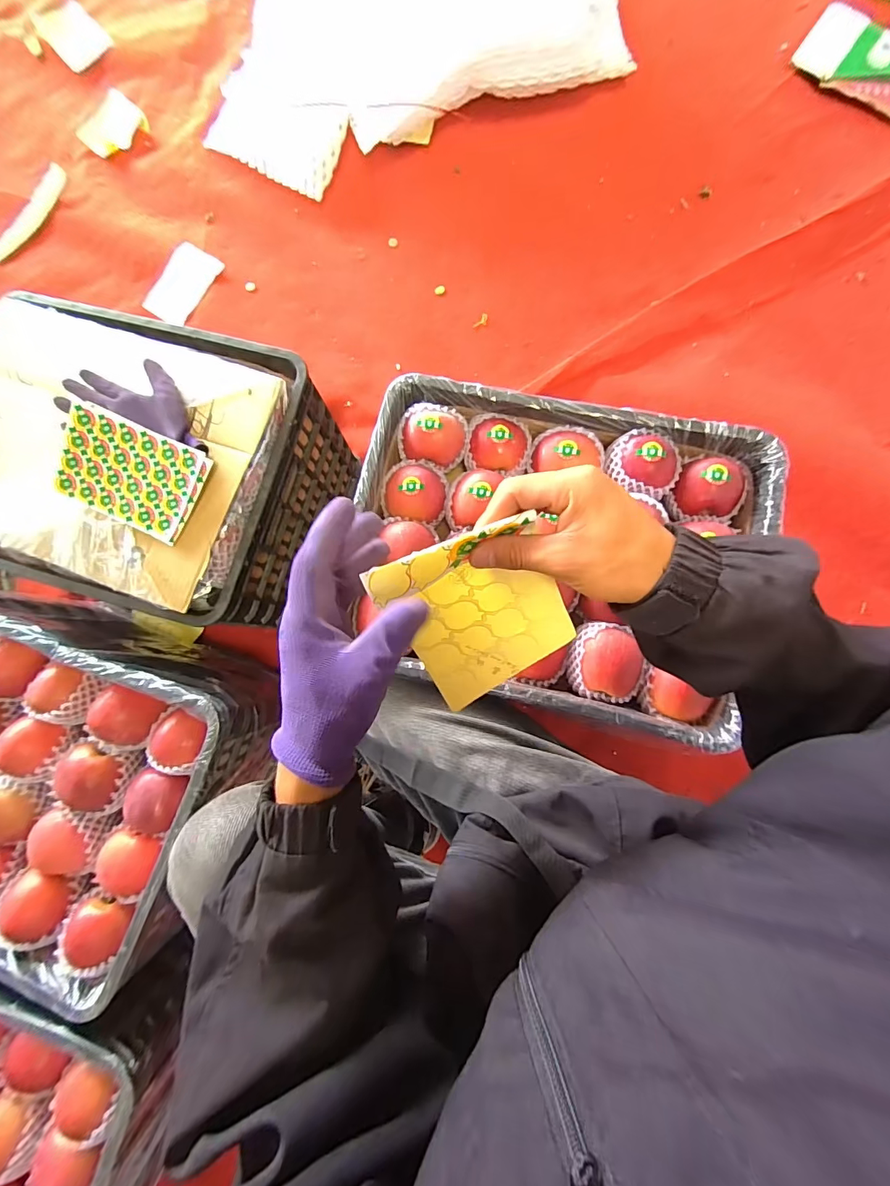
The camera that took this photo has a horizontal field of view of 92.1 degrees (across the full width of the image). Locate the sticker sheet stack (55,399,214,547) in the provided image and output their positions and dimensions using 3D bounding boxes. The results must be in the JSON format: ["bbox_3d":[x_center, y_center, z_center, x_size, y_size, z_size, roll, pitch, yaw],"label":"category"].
[{"bbox_3d":[-0.395,-0.150,0.536,0.176,0.008,0.121,23,92,0],"label":"sticker sheet stack"}]

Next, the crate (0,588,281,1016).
[{"bbox_3d":[-0.554,0.248,0.645,0.507,0.240,0.385,21,84,6],"label":"crate"}]

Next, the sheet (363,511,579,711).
[{"bbox_3d":[0.026,0.014,0.308,0.113,0.030,0.135,-31,121,1],"label":"sheet"}]

